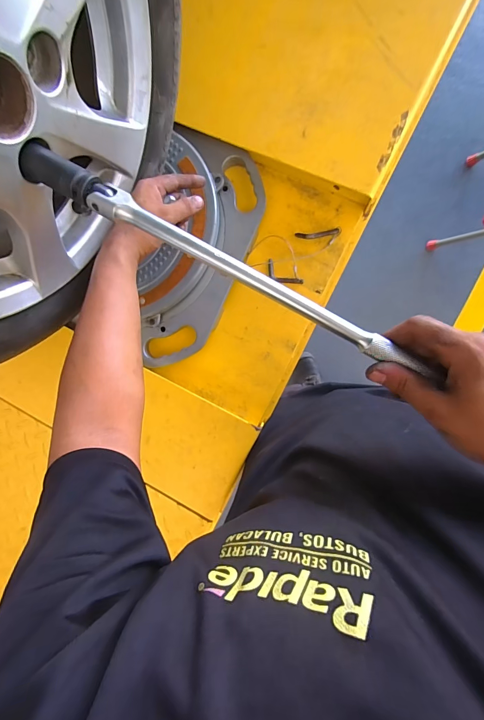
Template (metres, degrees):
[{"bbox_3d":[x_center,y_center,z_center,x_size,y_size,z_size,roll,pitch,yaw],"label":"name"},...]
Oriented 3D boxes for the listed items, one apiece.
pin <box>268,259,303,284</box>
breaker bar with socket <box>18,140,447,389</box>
[{"bbox_3d":[0.068,-0.142,0.548,0.069,0.007,0.025,36,96,7],"label":"pin"},{"bbox_3d":[-0.015,-0.082,0.271,0.376,0.030,0.031,29,95,2],"label":"breaker bar with socket"}]

